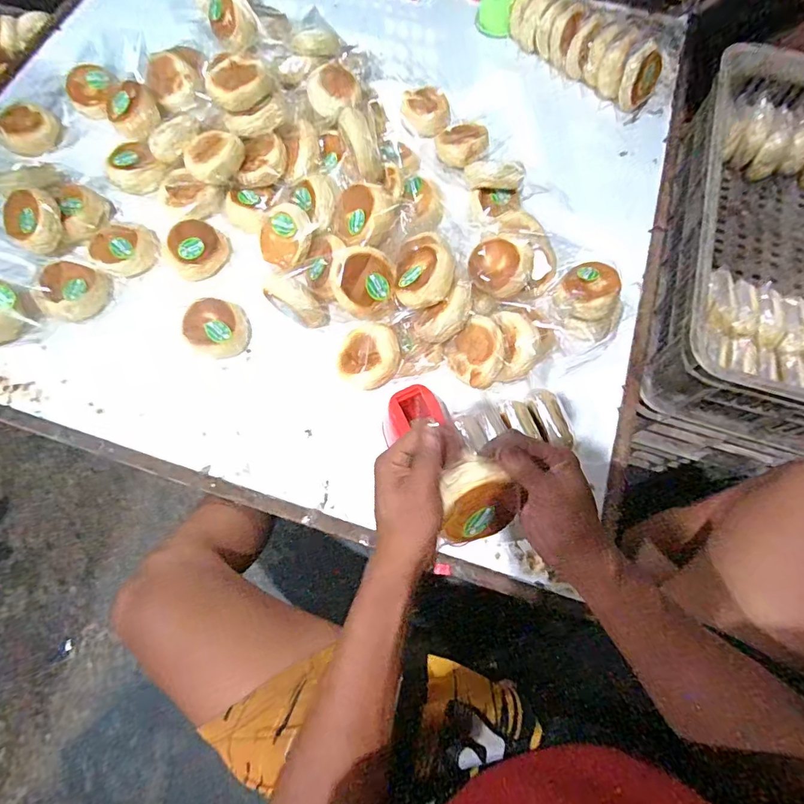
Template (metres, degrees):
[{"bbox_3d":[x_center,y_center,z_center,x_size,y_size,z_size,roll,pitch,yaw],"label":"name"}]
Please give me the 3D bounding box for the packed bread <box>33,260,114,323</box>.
[{"bbox_3d":[-0.479,-0.165,0.665,0.080,0.045,0.096,35,74,11],"label":"packed bread"}]

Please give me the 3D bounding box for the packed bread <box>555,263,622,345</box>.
[{"bbox_3d":[0.274,-0.144,0.673,0.100,0.063,0.109,30,73,10],"label":"packed bread"}]

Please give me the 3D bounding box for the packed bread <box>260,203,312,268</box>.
[{"bbox_3d":[-0.172,-0.243,0.671,0.083,0.032,0.083,29,113,11],"label":"packed bread"}]

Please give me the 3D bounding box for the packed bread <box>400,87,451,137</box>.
[{"bbox_3d":[0.042,-0.502,0.794,0.085,0.039,0.086,1,71,0],"label":"packed bread"}]

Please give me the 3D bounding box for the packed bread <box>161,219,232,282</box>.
[{"bbox_3d":[-0.313,-0.236,0.697,0.083,0.038,0.095,40,75,12],"label":"packed bread"}]

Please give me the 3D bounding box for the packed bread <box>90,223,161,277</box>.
[{"bbox_3d":[-0.419,-0.234,0.695,0.089,0.035,0.088,0,71,0],"label":"packed bread"}]

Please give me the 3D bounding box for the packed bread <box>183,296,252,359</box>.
[{"bbox_3d":[-0.264,-0.107,0.666,0.087,0.047,0.082,0,71,0],"label":"packed bread"}]

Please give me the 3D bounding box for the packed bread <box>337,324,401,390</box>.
[{"bbox_3d":[-0.042,-0.061,0.646,0.080,0.052,0.093,-7,71,-3],"label":"packed bread"}]

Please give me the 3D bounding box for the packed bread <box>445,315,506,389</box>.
[{"bbox_3d":[0.103,-0.070,0.628,0.079,0.022,0.089,28,108,31],"label":"packed bread"}]

